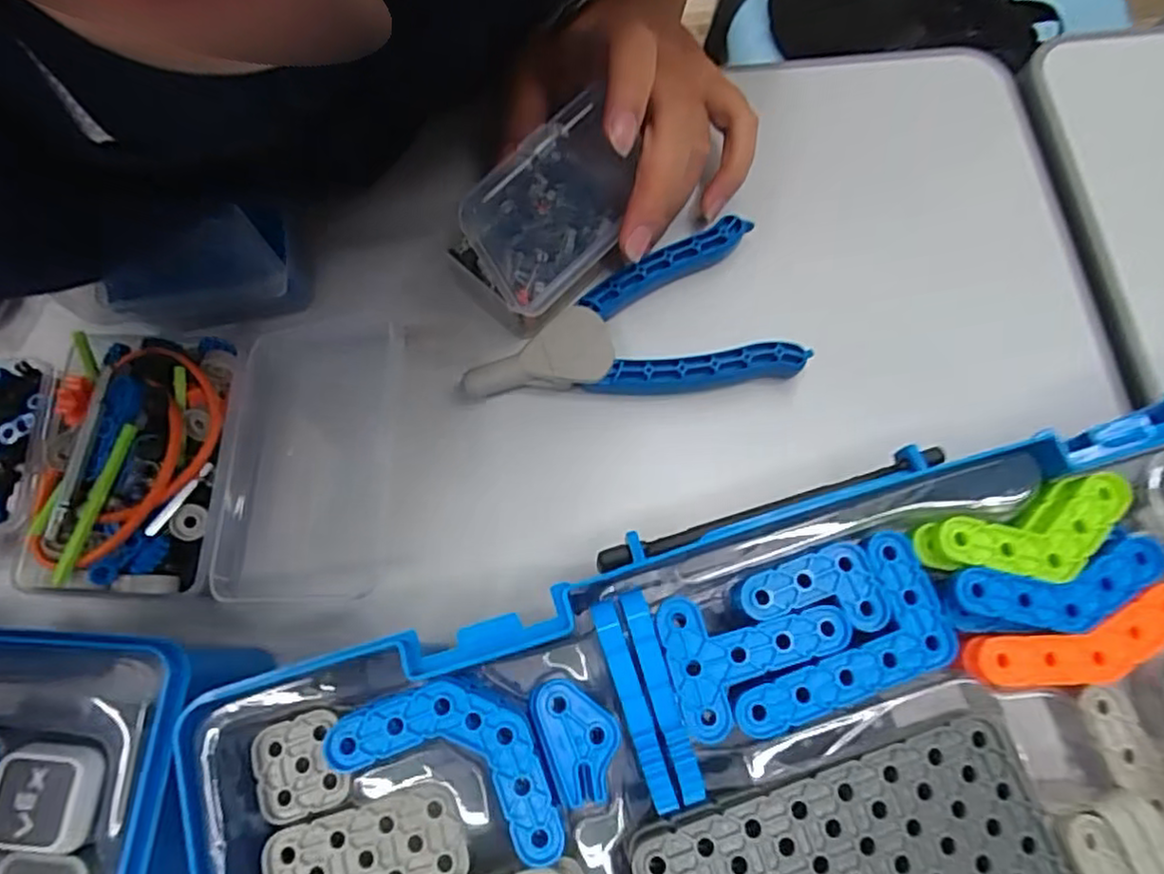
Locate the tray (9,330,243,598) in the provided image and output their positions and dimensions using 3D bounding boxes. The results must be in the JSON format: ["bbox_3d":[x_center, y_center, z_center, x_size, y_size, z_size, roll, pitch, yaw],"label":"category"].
[{"bbox_3d":[-0.157,0.010,0.243,0.065,0.033,0.091,1,74,0],"label":"tray"}]

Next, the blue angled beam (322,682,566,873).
[{"bbox_3d":[-0.031,0.081,0.174,0.063,0.004,0.031,22,75,6],"label":"blue angled beam"}]

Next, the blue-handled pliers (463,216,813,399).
[{"bbox_3d":[0.018,-0.049,0.275,0.128,0.015,0.069,-5,74,-1],"label":"blue-handled pliers"}]

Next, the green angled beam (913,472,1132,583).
[{"bbox_3d":[0.126,0.029,0.191,0.057,0.009,0.024,-17,75,-5],"label":"green angled beam"}]

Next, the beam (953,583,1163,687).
[{"bbox_3d":[0.134,0.055,0.181,0.064,0.004,0.020,-10,74,-3],"label":"beam"}]

